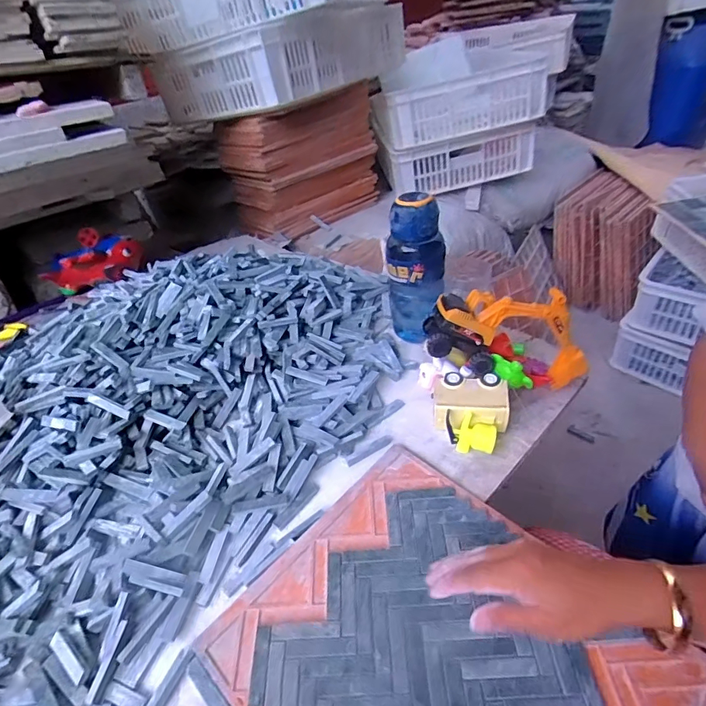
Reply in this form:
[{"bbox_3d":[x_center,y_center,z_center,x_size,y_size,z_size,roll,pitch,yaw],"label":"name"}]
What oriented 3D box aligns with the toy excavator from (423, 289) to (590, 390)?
[{"bbox_3d":[0.214,-0.028,0.584,0.225,0.121,0.078,11,45,-8],"label":"toy excavator"}]

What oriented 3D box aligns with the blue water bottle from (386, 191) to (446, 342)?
[{"bbox_3d":[0.098,-0.131,0.684,0.085,0.212,0.086,9,46,17],"label":"blue water bottle"}]

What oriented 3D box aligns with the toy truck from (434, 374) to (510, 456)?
[{"bbox_3d":[0.155,0.081,0.580,0.097,0.061,0.097,-2,44,6],"label":"toy truck"}]

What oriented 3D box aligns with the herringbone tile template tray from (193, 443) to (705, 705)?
[{"bbox_3d":[0.079,0.269,0.395,0.350,0.020,0.288,32,55,30],"label":"herringbone tile template tray"}]

